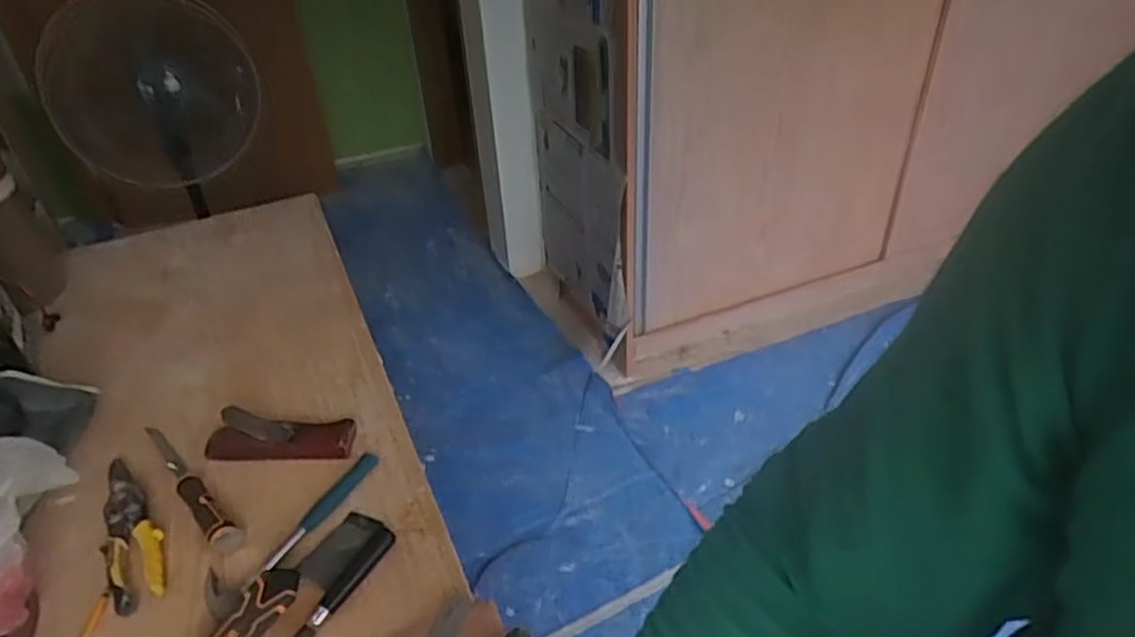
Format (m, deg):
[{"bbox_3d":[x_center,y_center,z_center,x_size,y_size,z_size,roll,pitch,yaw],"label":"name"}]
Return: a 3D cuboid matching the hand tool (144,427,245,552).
[{"bbox_3d":[-0.480,0.203,0.933,0.034,0.024,0.267,-30,45,-32],"label":"hand tool"}]

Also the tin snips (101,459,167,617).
[{"bbox_3d":[-0.528,0.249,0.882,0.059,0.015,0.234,-24,42,-26],"label":"tin snips"}]

